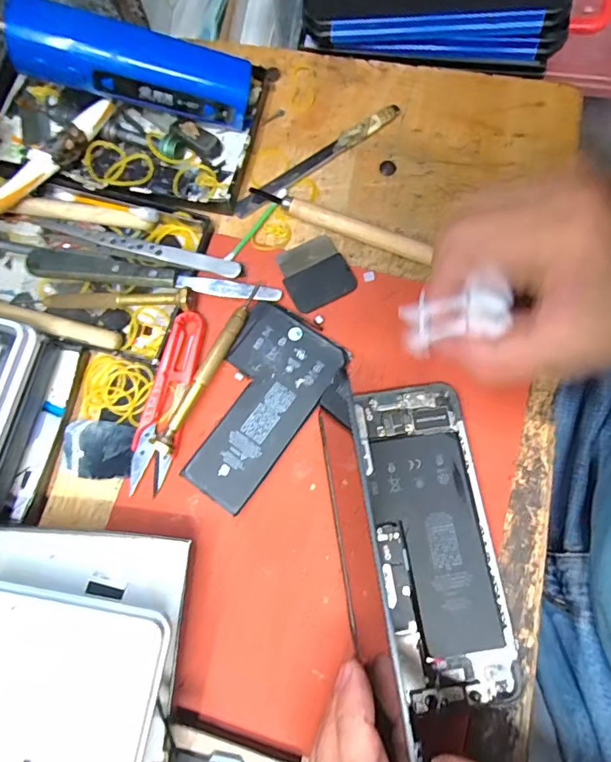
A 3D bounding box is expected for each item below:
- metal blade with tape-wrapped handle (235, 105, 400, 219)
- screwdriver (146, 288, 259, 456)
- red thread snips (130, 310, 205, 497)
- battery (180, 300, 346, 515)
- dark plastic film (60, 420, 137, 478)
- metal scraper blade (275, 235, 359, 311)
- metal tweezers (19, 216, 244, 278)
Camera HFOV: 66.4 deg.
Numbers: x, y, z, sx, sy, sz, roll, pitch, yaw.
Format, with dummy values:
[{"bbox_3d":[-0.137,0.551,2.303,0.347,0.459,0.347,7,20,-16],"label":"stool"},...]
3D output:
[{"bbox_3d":[0.008,-0.144,0.300,0.125,0.008,0.012,-35,78,-6],"label":"metal blade with tape-wrapped handle"},{"bbox_3d":[-0.052,-0.009,0.261,0.009,0.011,0.107,27,79,8],"label":"screwdriver"},{"bbox_3d":[-0.077,0.010,0.262,0.023,0.010,0.101,12,77,5],"label":"red thread snips"},{"bbox_3d":[-0.028,0.012,0.260,0.059,0.007,0.108,32,80,9],"label":"battery"},{"bbox_3d":[-0.117,0.038,0.263,0.041,0.006,0.031,0,77,2],"label":"dark plastic film"},{"bbox_3d":[0.006,-0.065,0.279,0.039,0.004,0.041,-28,77,-5],"label":"metal scraper blade"},{"bbox_3d":[-0.101,-0.078,0.278,0.127,0.009,0.011,12,77,5],"label":"metal tweezers"}]

